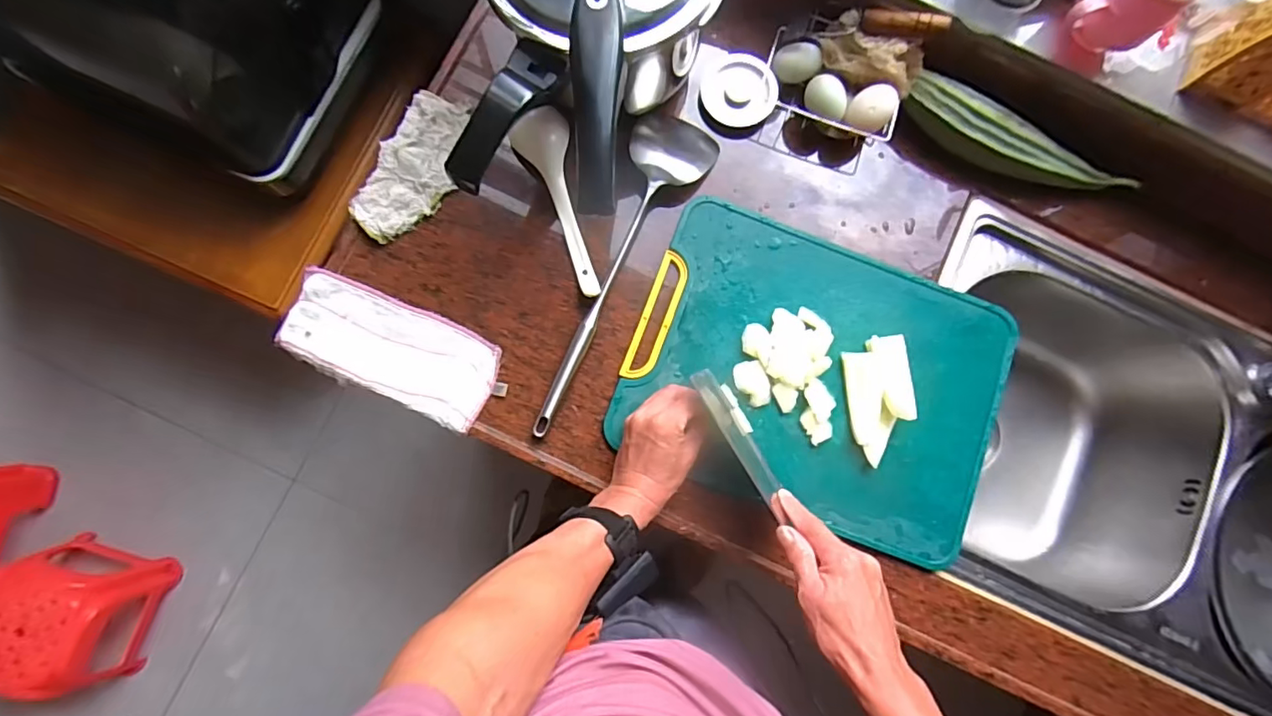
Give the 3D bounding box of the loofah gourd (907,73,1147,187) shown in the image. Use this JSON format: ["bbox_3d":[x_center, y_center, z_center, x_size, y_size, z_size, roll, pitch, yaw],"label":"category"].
[{"bbox_3d":[0.422,-0.236,0.615,0.270,0.042,0.051,25,81,1],"label":"loofah gourd"}]

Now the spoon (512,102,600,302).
[{"bbox_3d":[-0.080,-0.165,0.591,0.057,0.035,0.206,-17,83,-6],"label":"spoon"}]

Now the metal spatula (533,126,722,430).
[{"bbox_3d":[-0.014,-0.099,0.588,0.091,0.034,0.387,22,81,0],"label":"metal spatula"}]

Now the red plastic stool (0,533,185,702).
[{"bbox_3d":[-1.174,0.535,1.144,0.252,0.260,0.257,0,82,-3],"label":"red plastic stool"}]

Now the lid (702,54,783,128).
[{"bbox_3d":[0.117,-0.303,0.624,0.082,0.009,0.077,1,93,10],"label":"lid"}]

